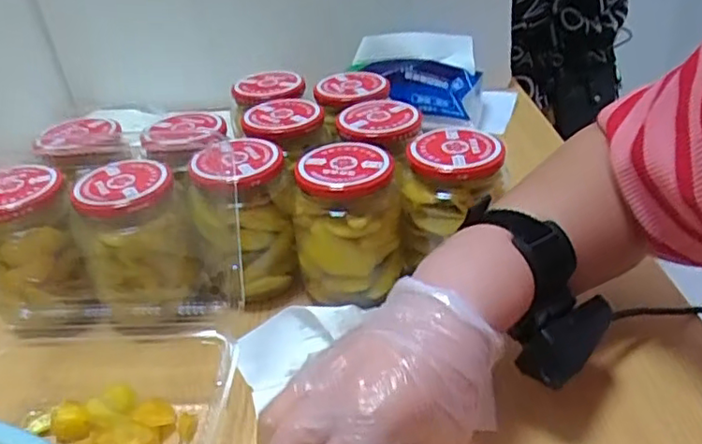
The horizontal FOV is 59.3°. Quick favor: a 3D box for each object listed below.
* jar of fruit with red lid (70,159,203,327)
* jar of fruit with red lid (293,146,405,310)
[{"bbox_3d":[-0.161,0.021,0.473,0.080,0.120,0.072,-23,38,-27],"label":"jar of fruit with red lid"},{"bbox_3d":[-0.002,0.004,0.471,0.080,0.107,0.069,-5,33,-2],"label":"jar of fruit with red lid"}]

